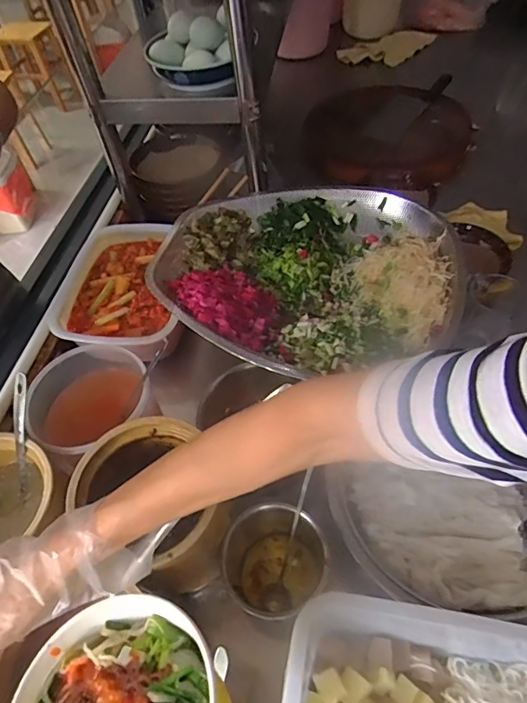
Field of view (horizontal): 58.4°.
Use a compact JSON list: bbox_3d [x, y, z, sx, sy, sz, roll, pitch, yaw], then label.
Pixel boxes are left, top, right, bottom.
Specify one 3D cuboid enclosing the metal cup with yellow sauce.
[{"bbox_3d":[0.013,0.242,0.542,0.098,0.105,0.110,32,62,26],"label":"metal cup with yellow sauce"}]

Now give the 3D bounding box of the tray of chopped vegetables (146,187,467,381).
[{"bbox_3d":[0.061,-0.107,0.710,0.444,0.072,0.384,-4,52,2],"label":"tray of chopped vegetables"}]

